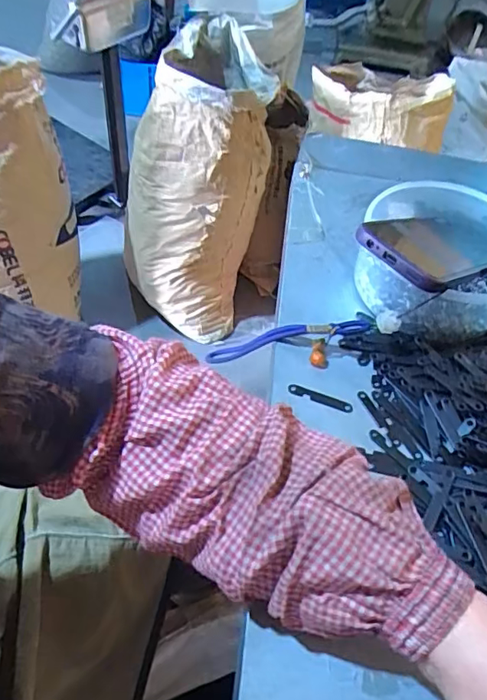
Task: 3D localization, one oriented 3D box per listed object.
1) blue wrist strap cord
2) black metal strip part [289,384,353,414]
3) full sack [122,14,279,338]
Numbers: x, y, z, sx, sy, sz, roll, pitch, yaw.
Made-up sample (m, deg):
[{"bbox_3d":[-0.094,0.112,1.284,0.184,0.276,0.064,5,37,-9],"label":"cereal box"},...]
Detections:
[{"bbox_3d":[0.035,-0.010,0.462,0.142,0.019,0.011,-13,51,15],"label":"blue wrist strap cord"},{"bbox_3d":[0.061,0.038,0.429,0.052,0.006,0.010,20,53,9],"label":"black metal strip part"},{"bbox_3d":[-0.116,-0.376,1.283,0.254,0.772,0.283,25,55,10],"label":"full sack"}]

